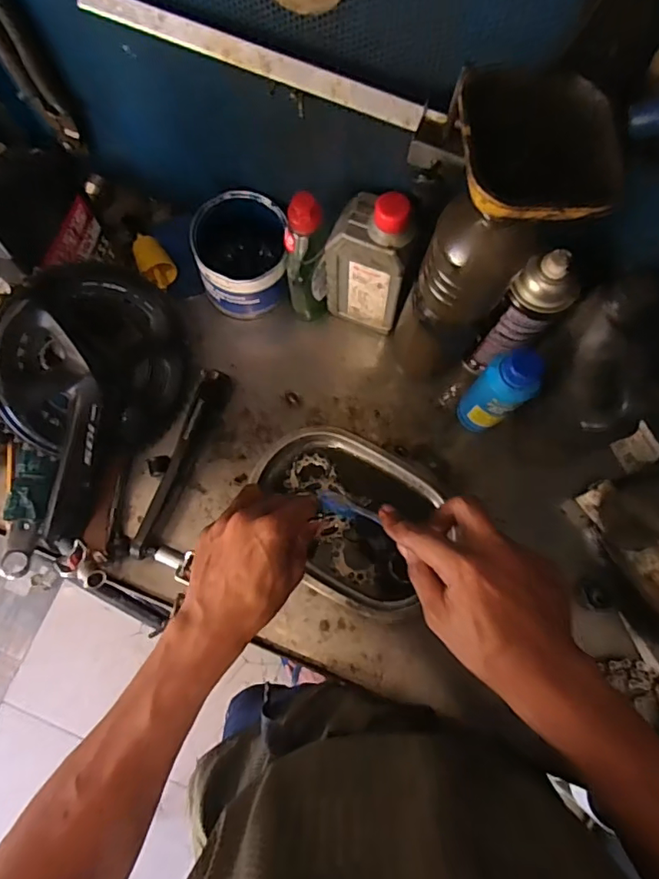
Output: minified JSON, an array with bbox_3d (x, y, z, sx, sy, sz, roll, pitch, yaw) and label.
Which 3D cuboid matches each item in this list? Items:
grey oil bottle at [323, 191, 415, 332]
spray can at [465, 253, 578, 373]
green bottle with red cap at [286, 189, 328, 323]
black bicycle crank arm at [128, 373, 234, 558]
[{"bbox_3d":[0.040,-0.175,0.535,0.082,0.185,0.049,24,75,6],"label":"grey oil bottle"},{"bbox_3d":[0.184,-0.112,0.508,0.048,0.184,0.046,0,74,-1],"label":"spray can"},{"bbox_3d":[-0.025,-0.182,0.551,0.041,0.170,0.050,-2,74,-1],"label":"green bottle with red cap"},{"bbox_3d":[-0.153,0.019,0.544,0.032,0.029,0.211,15,75,3],"label":"black bicycle crank arm"}]

